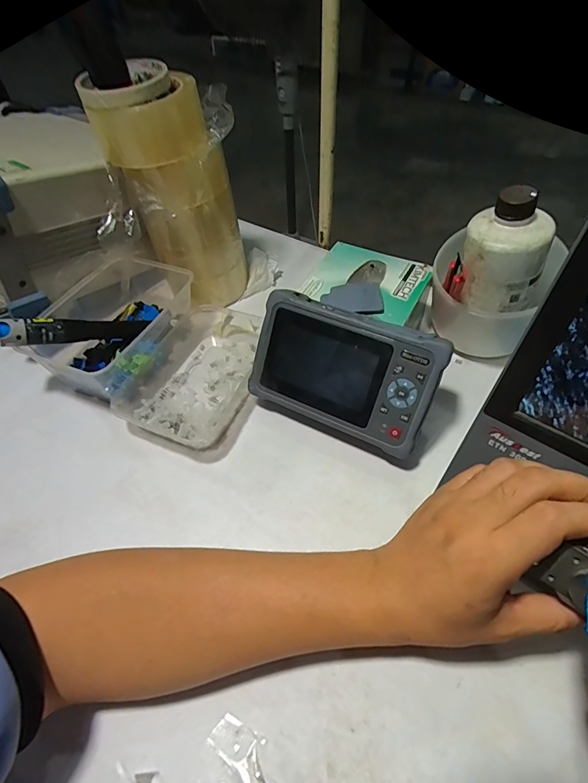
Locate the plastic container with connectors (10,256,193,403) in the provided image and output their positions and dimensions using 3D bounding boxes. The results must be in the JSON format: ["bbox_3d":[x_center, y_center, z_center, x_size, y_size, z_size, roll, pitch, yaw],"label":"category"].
[{"bbox_3d":[-0.196,-0.086,0.468,0.147,0.080,0.189,29,57,25],"label":"plastic container with connectors"}]

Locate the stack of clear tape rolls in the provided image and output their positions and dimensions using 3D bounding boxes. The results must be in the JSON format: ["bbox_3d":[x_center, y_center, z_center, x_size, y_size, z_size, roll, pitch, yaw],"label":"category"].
[{"bbox_3d":[-0.127,-0.214,0.455,0.101,0.230,0.101,-24,52,-16],"label":"stack of clear tape rolls"}]

